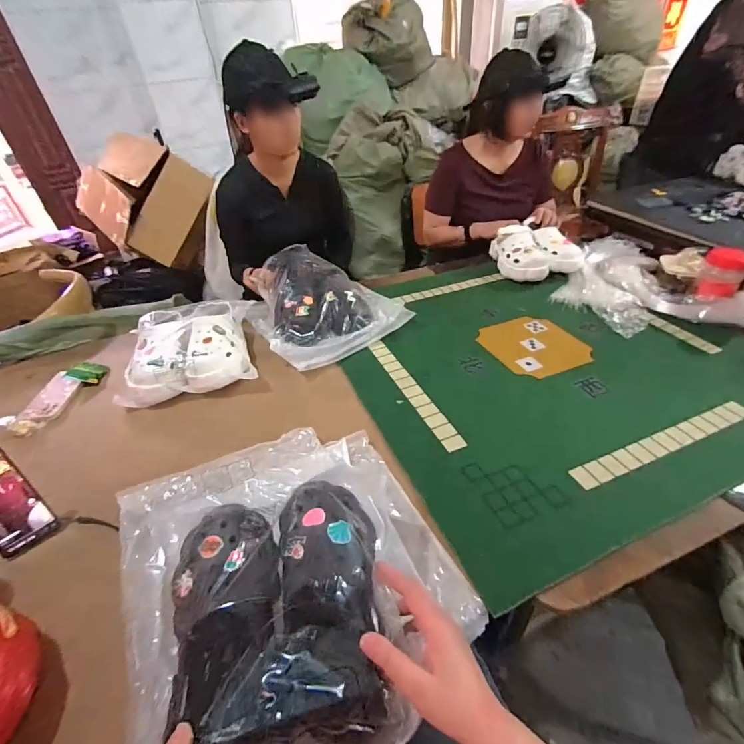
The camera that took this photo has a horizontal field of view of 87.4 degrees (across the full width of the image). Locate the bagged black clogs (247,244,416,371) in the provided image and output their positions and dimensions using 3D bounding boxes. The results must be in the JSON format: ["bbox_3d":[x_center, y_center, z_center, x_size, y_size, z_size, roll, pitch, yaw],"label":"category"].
[{"bbox_3d":[-0.128,-0.186,0.975,0.326,0.116,0.355,-23,43,-20],"label":"bagged black clogs"}]

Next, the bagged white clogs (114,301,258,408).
[{"bbox_3d":[-0.409,-0.071,0.892,0.268,0.103,0.306,-11,40,-7],"label":"bagged white clogs"}]

